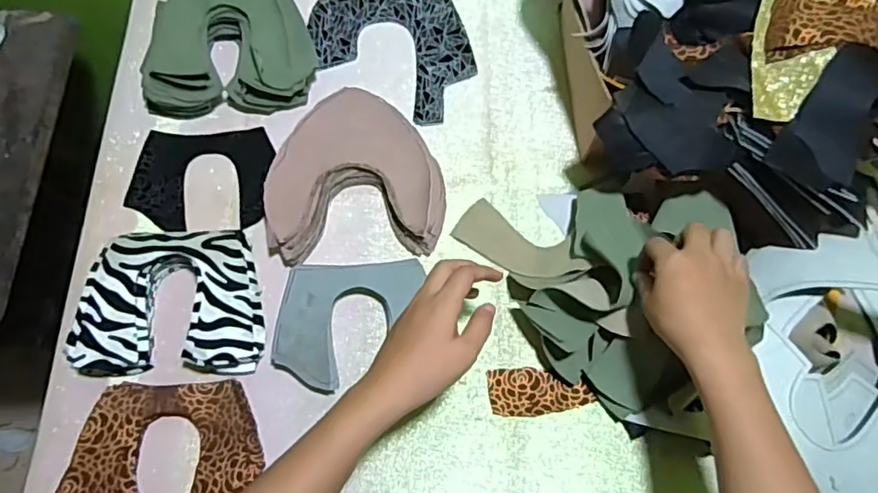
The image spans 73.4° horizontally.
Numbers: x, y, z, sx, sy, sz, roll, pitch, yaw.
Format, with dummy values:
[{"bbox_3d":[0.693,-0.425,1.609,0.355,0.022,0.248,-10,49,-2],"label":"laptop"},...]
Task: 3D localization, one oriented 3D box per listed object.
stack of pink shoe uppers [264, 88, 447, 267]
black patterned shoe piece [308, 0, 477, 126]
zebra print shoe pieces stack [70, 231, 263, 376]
[{"bbox_3d":[-0.088,-0.075,0.612,0.175,0.032,0.172,-8,71,-1],"label":"stack of pink shoe uppers"},{"bbox_3d":[-0.052,-0.221,0.676,0.172,0.007,0.186,-11,75,-3],"label":"black patterned shoe piece"},{"bbox_3d":[-0.250,0.052,0.561,0.161,0.049,0.132,-1,72,2],"label":"zebra print shoe pieces stack"}]

